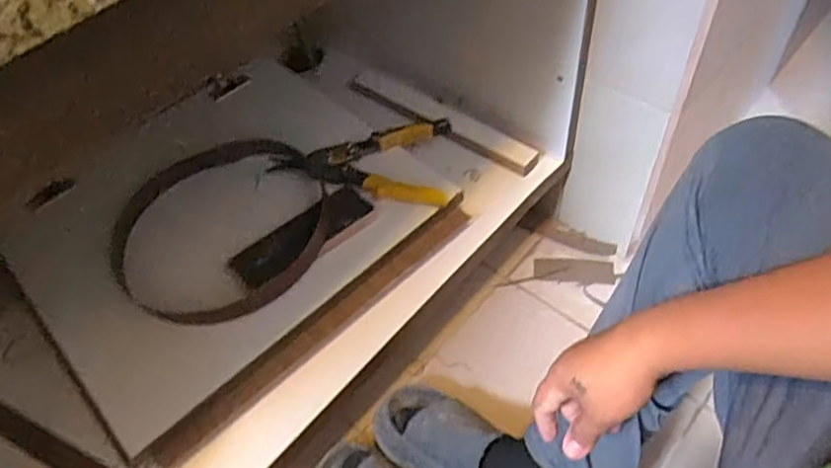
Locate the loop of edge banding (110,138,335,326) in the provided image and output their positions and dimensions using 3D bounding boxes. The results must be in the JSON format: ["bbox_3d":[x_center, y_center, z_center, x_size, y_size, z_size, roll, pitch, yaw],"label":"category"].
[{"bbox_3d":[-0.239,-0.010,0.733,0.260,0.044,0.239,-3,53,4],"label":"loop of edge banding"}]

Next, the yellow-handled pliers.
[{"bbox_3d":[-0.065,-0.102,0.792,0.214,0.032,0.137,3,53,8],"label":"yellow-handled pliers"}]

